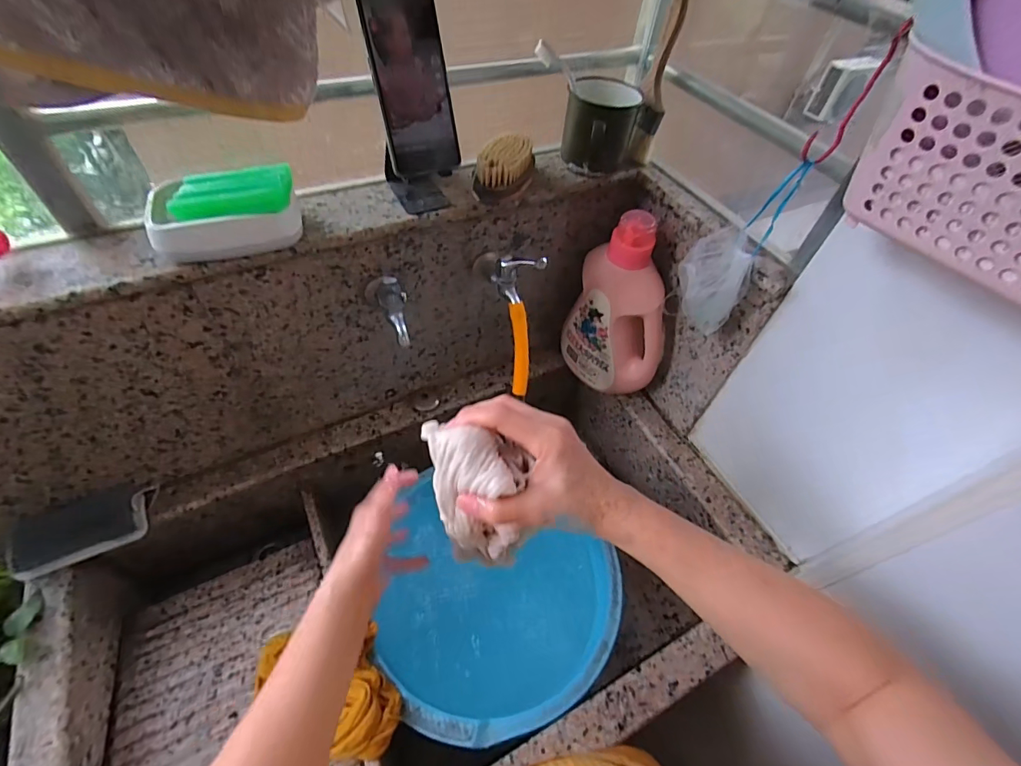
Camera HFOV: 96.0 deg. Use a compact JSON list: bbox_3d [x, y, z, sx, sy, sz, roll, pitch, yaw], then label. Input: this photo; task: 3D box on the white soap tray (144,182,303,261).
[{"bbox_3d":[-0.282,-0.164,0.462,0.133,0.045,0.077,-17,55,-18],"label":"white soap tray"}]

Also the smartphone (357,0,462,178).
[{"bbox_3d":[-0.101,-0.305,0.473,0.078,0.159,0.011,-21,33,-21],"label":"smartphone"}]

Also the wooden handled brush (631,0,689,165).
[{"bbox_3d":[0.192,-0.384,0.593,0.029,0.184,0.034,14,51,6],"label":"wooden handled brush"}]

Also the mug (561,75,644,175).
[{"bbox_3d":[0.116,-0.338,0.597,0.091,0.095,0.128,14,51,6],"label":"mug"}]

